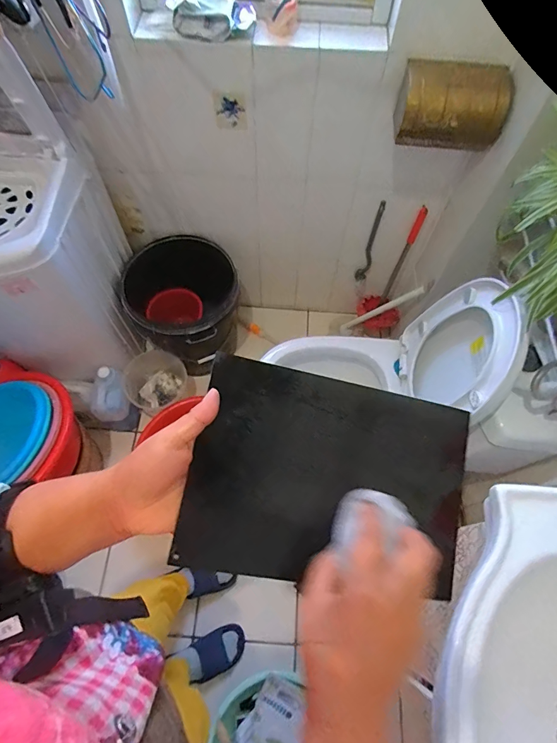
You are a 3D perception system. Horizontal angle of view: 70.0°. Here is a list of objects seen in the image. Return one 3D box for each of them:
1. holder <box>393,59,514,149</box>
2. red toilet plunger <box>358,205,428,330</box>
[{"bbox_3d":[0.369,-0.577,0.870,0.222,0.130,0.126,-4,65,-3],"label":"holder"},{"bbox_3d":[0.392,-0.312,1.390,0.123,0.497,0.138,-2,65,-2],"label":"red toilet plunger"}]

